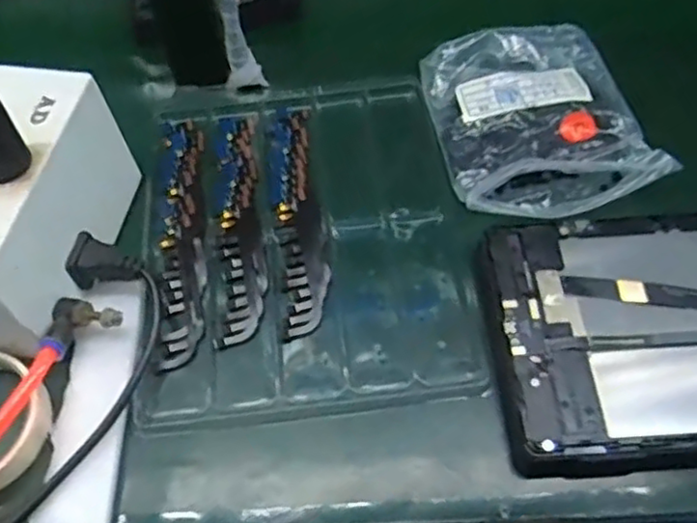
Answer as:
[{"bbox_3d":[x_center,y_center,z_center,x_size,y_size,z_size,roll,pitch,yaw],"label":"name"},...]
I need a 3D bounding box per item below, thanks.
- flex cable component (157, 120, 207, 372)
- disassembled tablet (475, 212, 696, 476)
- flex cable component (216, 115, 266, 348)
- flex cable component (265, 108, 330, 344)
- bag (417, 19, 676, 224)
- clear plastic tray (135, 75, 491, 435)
[{"bbox_3d":[-0.118,-0.023,0.474,0.030,0.006,0.208,-8,57,-3],"label":"flex cable component"},{"bbox_3d":[0.209,0.038,0.401,0.240,0.022,0.153,-4,58,0],"label":"disassembled tablet"},{"bbox_3d":[-0.078,-0.033,0.480,0.030,0.005,0.199,-7,57,-1],"label":"flex cable component"},{"bbox_3d":[-0.037,-0.039,0.478,0.034,0.004,0.198,-8,57,-2],"label":"flex cable component"},{"bbox_3d":[0.138,-0.111,0.495,0.139,0.024,0.170,-10,58,-4],"label":"bag"},{"bbox_3d":[-0.032,-0.027,0.471,0.216,0.015,0.270,-7,57,-1],"label":"clear plastic tray"}]

